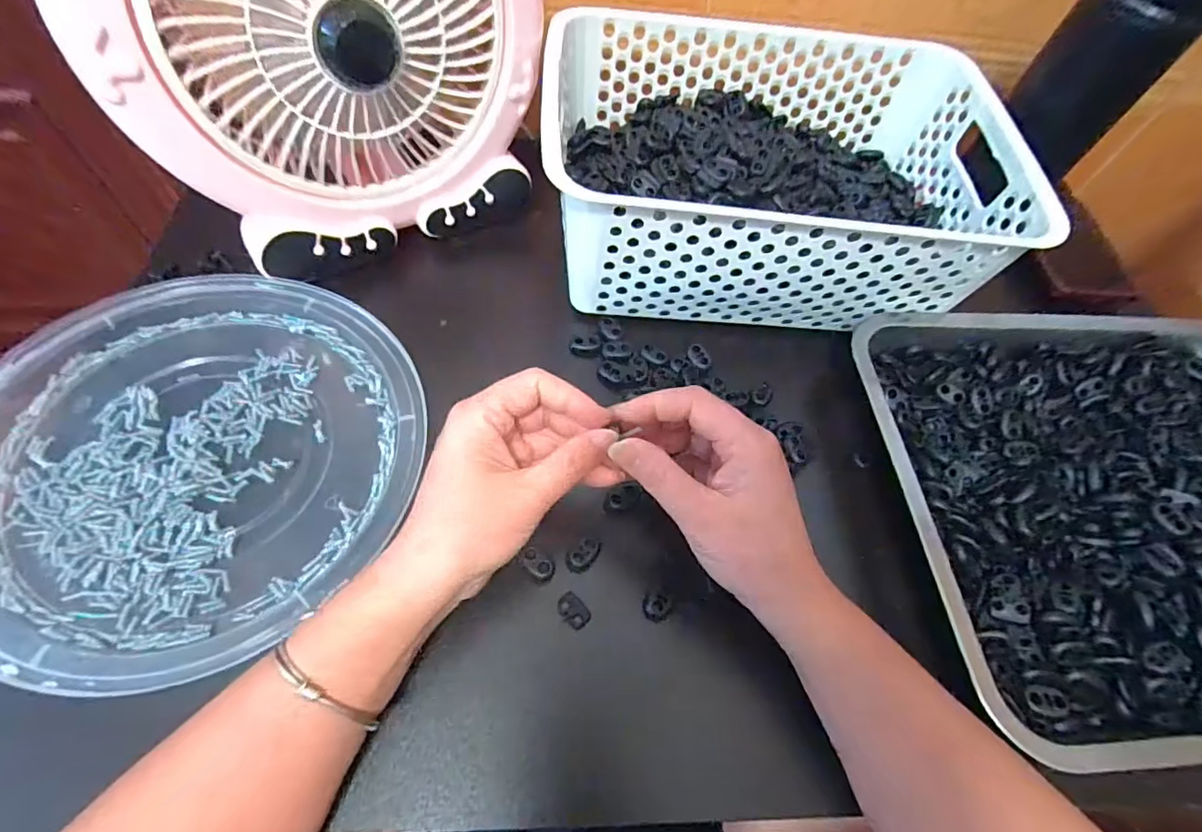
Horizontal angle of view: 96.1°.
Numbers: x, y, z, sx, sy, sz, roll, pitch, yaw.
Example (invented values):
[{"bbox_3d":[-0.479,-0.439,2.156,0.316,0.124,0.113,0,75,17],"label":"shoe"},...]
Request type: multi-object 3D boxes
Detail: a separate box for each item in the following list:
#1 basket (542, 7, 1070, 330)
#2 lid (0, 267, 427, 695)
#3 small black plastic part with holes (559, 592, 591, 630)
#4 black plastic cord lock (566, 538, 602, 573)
[{"bbox_3d":[0.122,-0.177,0.400,0.309,0.113,0.221,2,61,-2],"label":"basket"},{"bbox_3d":[-0.231,0.013,0.306,0.243,0.028,0.230,3,60,-5],"label":"lid"},{"bbox_3d":[-0.015,0.104,0.289,0.019,0.005,0.013,42,64,17],"label":"small black plastic part with holes"},{"bbox_3d":[-0.010,0.079,0.305,0.022,0.007,0.013,-37,70,-24],"label":"black plastic cord lock"}]

